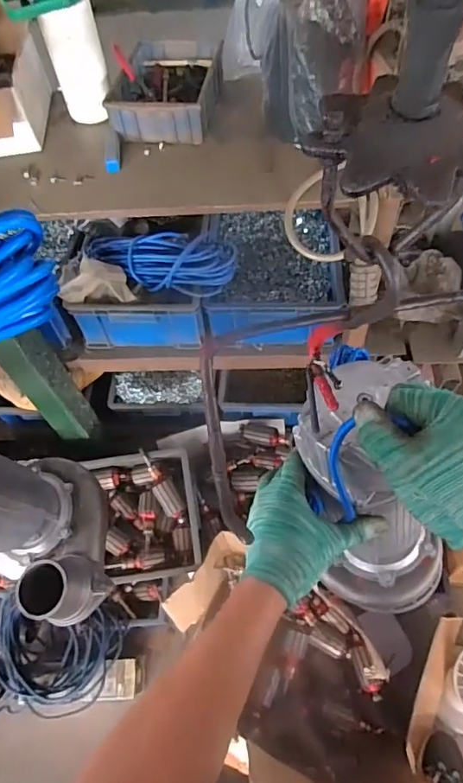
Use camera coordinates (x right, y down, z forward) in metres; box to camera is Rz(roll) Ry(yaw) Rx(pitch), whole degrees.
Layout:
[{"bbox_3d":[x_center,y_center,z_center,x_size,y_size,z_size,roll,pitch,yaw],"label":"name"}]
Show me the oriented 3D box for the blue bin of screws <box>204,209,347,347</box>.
[{"bbox_3d":[0.100,-0.283,1.170,0.296,0.113,0.383,0,59,4],"label":"blue bin of screws"}]

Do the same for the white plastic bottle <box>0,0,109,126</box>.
[{"bbox_3d":[-0.298,-0.611,0.864,0.137,0.238,0.097,-20,59,-8],"label":"white plastic bottle"}]

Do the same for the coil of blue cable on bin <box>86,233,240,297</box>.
[{"bbox_3d":[-0.141,-0.285,1.078,0.314,0.080,0.137,13,99,11],"label":"coil of blue cable on bin"}]

